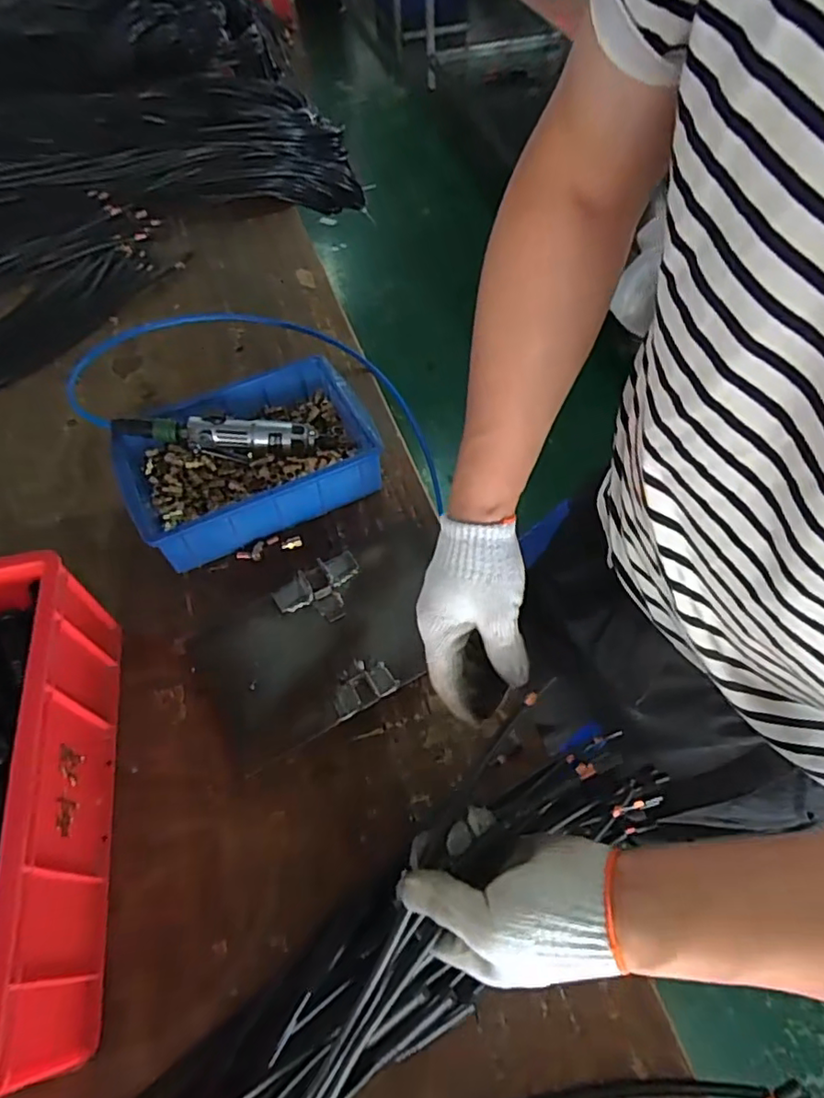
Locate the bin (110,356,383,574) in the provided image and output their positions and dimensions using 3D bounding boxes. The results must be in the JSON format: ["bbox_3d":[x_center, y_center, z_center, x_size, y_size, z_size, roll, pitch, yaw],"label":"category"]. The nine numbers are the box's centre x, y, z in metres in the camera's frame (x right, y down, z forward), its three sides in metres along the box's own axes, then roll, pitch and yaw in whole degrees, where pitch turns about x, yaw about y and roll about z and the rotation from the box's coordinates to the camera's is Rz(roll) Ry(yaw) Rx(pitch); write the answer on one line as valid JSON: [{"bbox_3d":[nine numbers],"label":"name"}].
[{"bbox_3d":[-0.206,-0.109,0.742,0.302,0.089,0.196,-22,59,-15],"label":"bin"}]

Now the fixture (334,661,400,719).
[{"bbox_3d":[-0.053,0.140,0.602,0.066,0.011,0.046,-28,61,-18],"label":"fixture"}]

